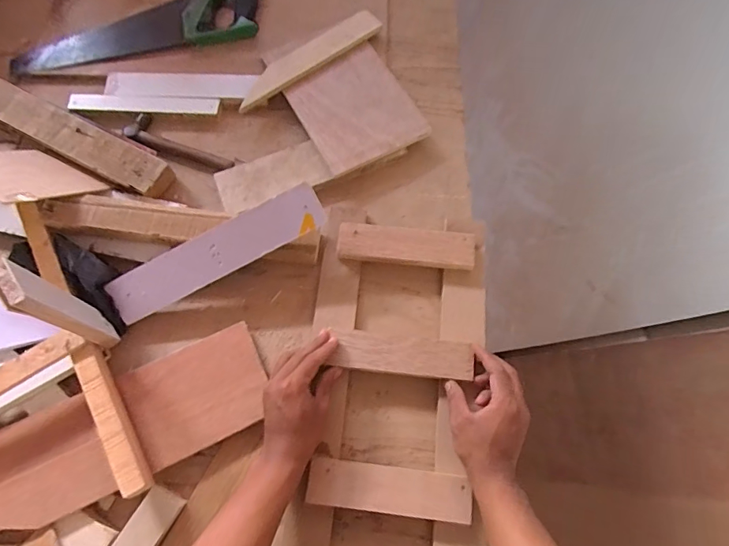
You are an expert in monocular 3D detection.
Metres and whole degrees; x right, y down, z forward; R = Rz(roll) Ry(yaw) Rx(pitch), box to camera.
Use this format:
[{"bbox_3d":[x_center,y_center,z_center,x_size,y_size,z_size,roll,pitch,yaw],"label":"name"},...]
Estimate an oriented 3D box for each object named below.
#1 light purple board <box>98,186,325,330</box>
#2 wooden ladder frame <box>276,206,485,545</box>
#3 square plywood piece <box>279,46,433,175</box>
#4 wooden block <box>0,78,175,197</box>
[{"bbox_3d":[-0.195,-0.026,0.586,0.297,0.016,0.063,-27,102,4],"label":"light purple board"},{"bbox_3d":[0.032,0.197,0.540,0.229,0.034,0.593,6,70,0],"label":"wooden ladder frame"},{"bbox_3d":[-0.016,-0.261,0.700,0.169,0.007,0.200,-27,69,-8],"label":"square plywood piece"},{"bbox_3d":[-0.458,-0.212,0.681,0.370,0.033,0.068,27,73,9],"label":"wooden block"}]

